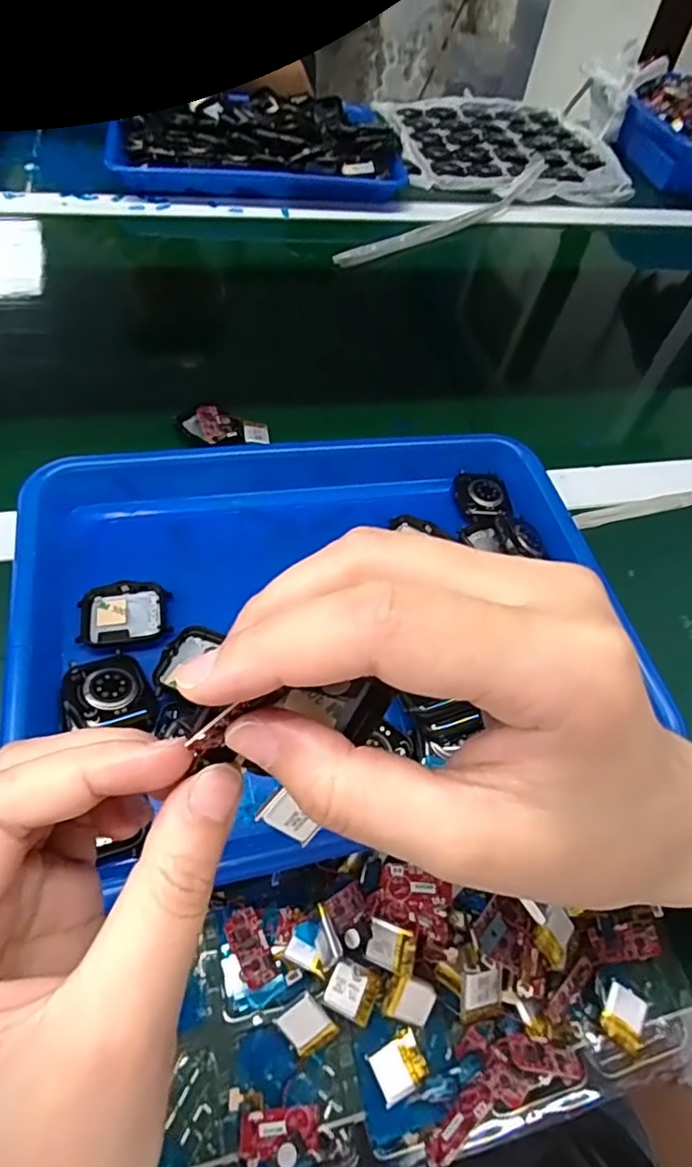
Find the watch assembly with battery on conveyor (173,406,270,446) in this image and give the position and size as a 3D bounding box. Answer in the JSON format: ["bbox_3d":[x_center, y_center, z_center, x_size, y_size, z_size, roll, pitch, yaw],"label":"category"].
[{"bbox_3d":[-0.092,-0.115,0.442,0.066,0.013,0.032,13,54,0],"label":"watch assembly with battery on conveyor"}]

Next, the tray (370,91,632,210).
[{"bbox_3d":[0.207,-0.595,0.809,0.295,0.031,0.315,-7,57,-13],"label":"tray"}]

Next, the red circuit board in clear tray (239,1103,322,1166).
[{"bbox_3d":[-0.025,0.214,0.230,0.030,0.006,0.017,-1,56,-9],"label":"red circuit board in clear tray"}]

